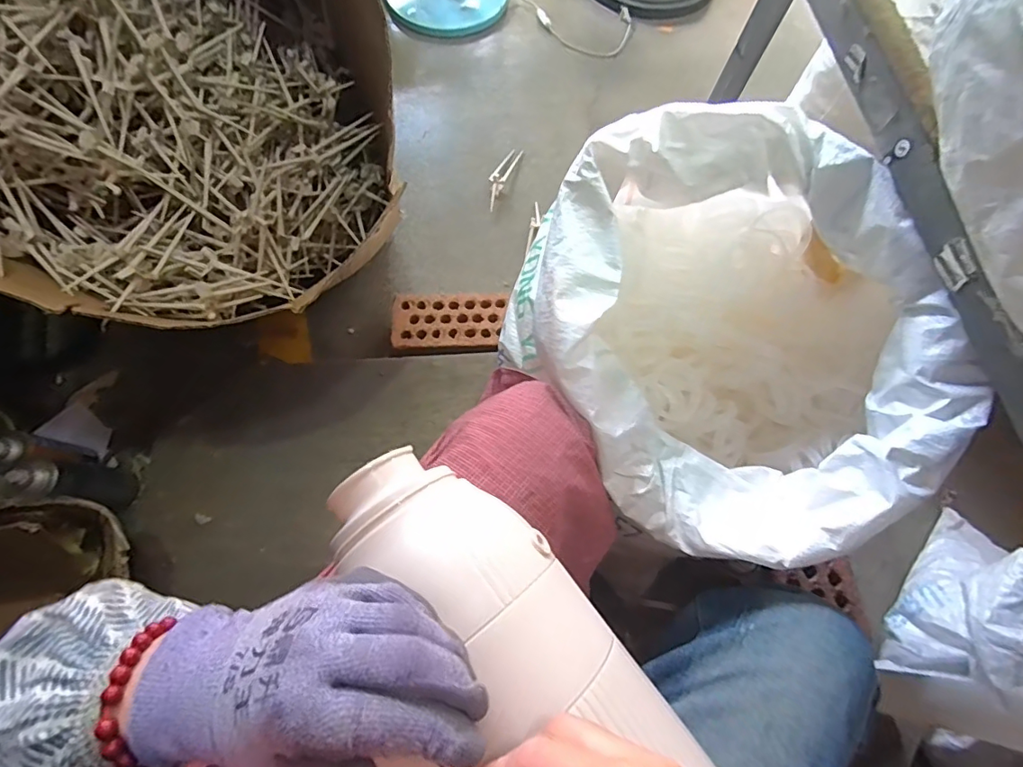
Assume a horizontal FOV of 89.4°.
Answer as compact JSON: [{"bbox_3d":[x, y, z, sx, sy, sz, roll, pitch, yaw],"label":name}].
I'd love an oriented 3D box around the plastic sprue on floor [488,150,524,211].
[{"bbox_3d":[-0.025,-0.467,1.171,0.039,0.016,0.175,22,72,5],"label":"plastic sprue on floor"}]

